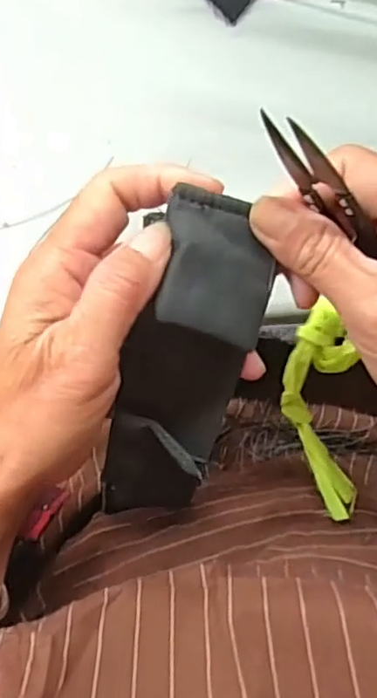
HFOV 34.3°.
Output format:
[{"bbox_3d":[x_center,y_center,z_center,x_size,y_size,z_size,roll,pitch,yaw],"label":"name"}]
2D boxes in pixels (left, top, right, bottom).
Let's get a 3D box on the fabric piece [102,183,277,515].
[{"bbox_3d":[-0.005,0.017,0.249,0.045,0.030,0.152,20,122,4],"label":"fabric piece"}]

